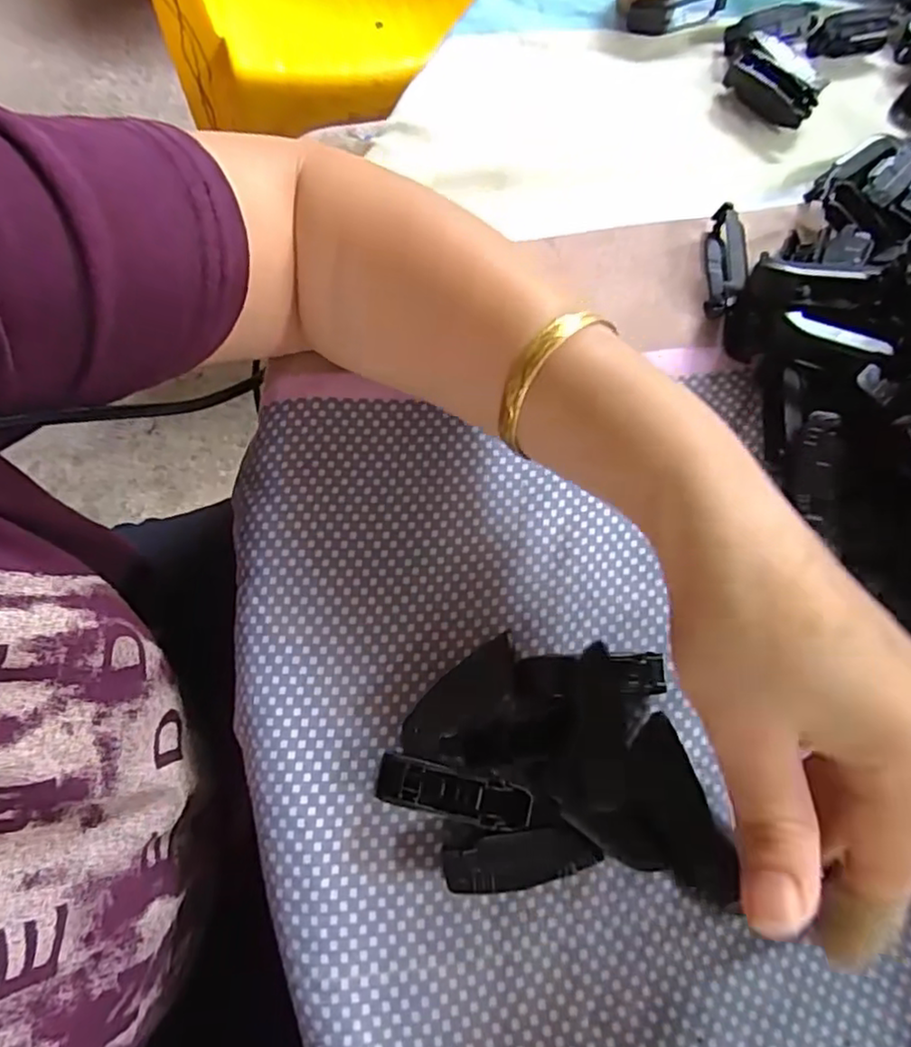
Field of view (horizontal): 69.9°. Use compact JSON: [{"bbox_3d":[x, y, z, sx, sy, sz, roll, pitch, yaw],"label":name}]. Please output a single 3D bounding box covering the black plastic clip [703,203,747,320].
[{"bbox_3d":[0.127,-0.125,0.308,0.013,0.019,0.054,6,72,0],"label":"black plastic clip"}]

